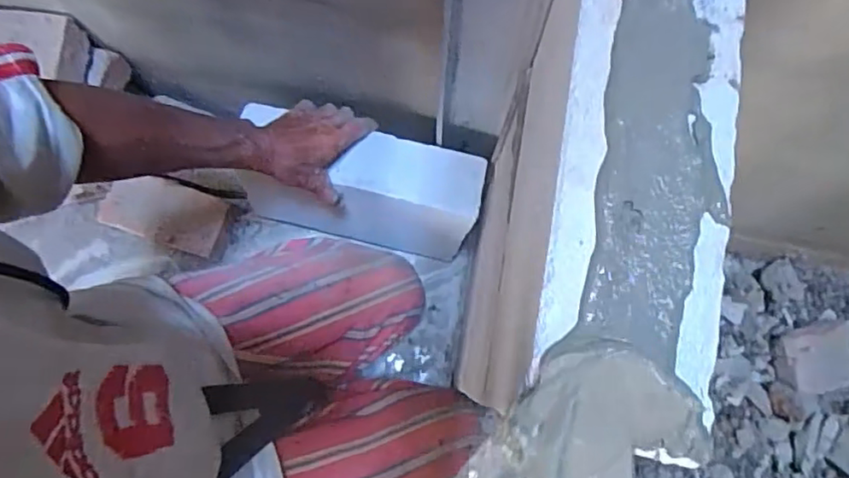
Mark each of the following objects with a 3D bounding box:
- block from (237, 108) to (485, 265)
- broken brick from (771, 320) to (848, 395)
[{"bbox_3d":[-0.087,-0.066,0.776,0.307,0.203,0.092,13,77,3],"label":"block"},{"bbox_3d":[0.593,0.179,0.887,0.115,0.055,0.098,-15,77,-4],"label":"broken brick"}]

